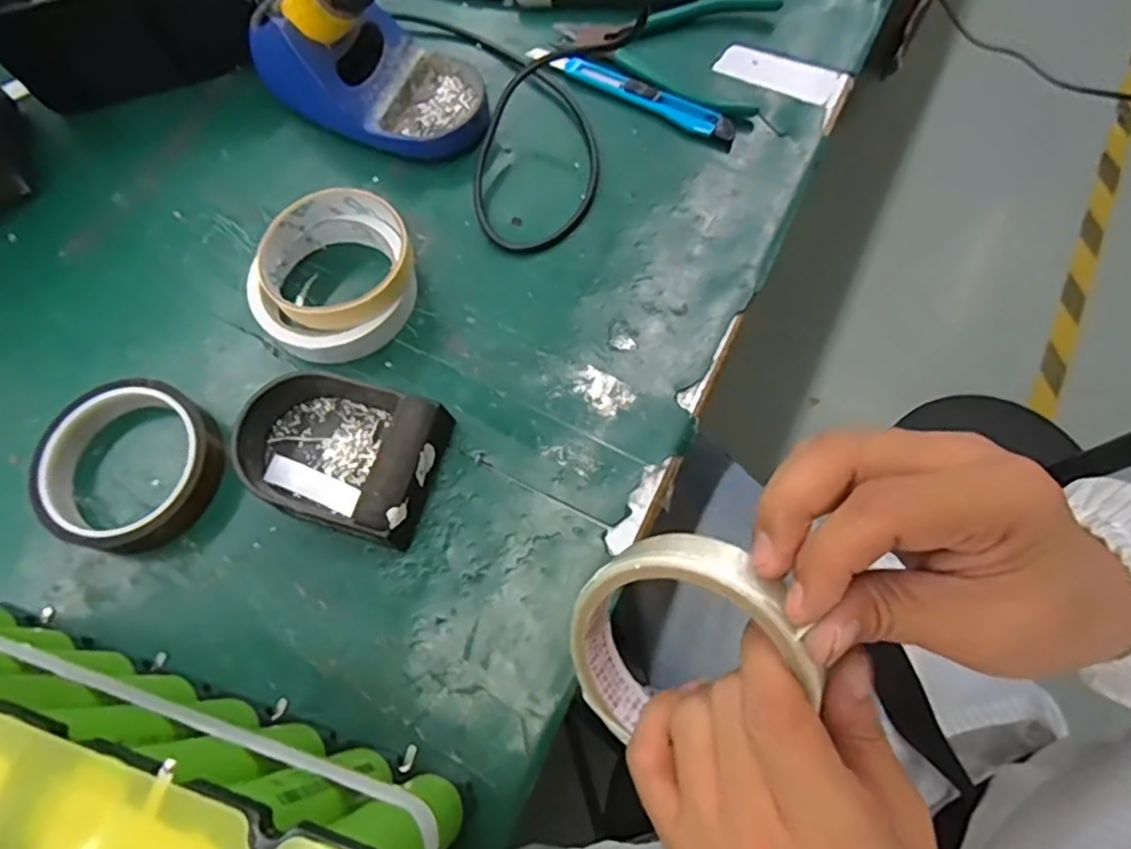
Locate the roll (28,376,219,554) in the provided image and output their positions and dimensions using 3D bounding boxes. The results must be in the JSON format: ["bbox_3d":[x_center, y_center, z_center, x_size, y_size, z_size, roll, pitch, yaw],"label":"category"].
[{"bbox_3d":[-0.236,0.023,0.362,0.086,0.030,0.090,-1,71,2],"label":"roll"}]

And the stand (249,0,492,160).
[{"bbox_3d":[-0.128,-0.233,0.417,0.154,0.081,0.084,12,72,6],"label":"stand"}]

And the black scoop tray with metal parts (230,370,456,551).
[{"bbox_3d":[-0.120,0.013,0.350,0.104,0.035,0.080,16,72,7],"label":"black scoop tray with metal parts"}]

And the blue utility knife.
[{"bbox_3d":[0.044,-0.228,0.449,0.153,0.009,0.020,30,74,11],"label":"blue utility knife"}]

